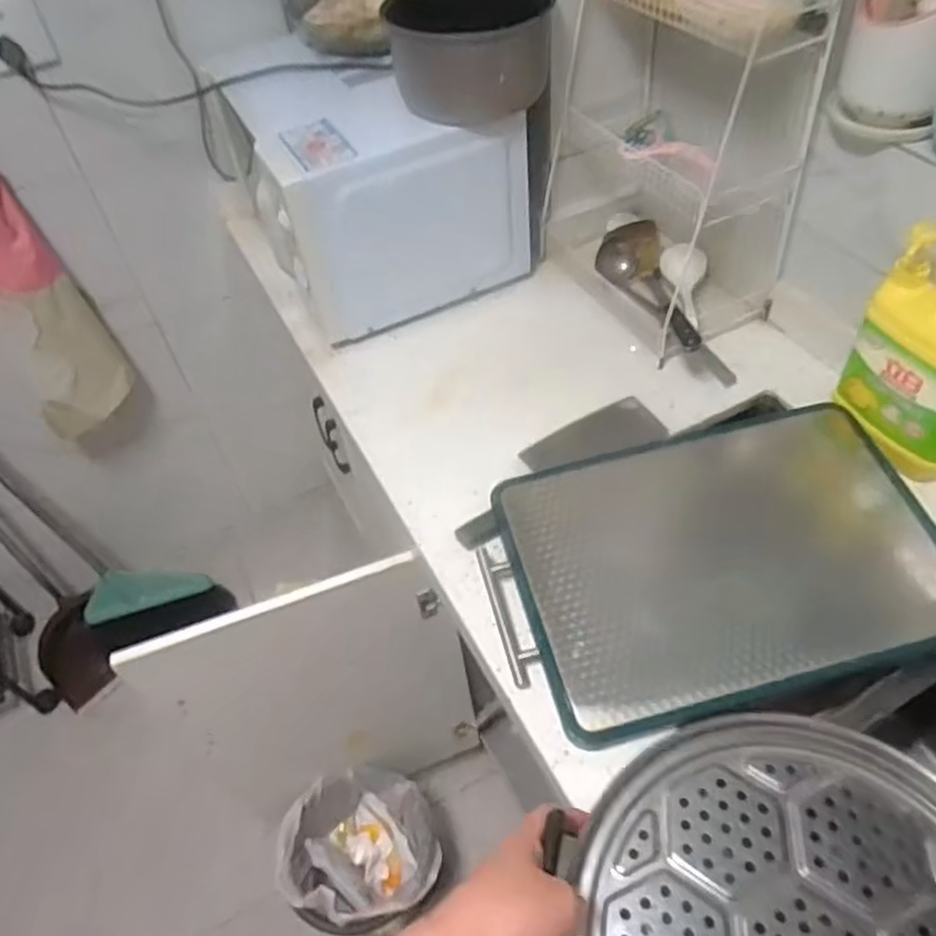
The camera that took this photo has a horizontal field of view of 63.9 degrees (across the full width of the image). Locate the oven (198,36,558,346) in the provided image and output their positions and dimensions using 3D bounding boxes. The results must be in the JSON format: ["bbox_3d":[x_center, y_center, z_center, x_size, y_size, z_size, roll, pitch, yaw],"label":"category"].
[{"bbox_3d":[-0.134,-0.454,1.131,0.380,0.261,0.433,-23,51,-13],"label":"oven"}]

